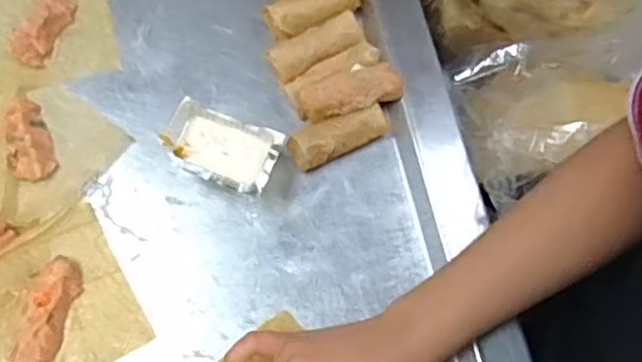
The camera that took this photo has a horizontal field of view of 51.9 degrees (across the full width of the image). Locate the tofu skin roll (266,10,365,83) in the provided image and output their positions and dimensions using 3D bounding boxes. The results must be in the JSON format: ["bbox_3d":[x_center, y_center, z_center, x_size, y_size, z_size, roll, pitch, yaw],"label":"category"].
[{"bbox_3d":[-0.003,-0.105,0.524,0.078,0.021,0.031,-32,74,-12],"label":"tofu skin roll"}]

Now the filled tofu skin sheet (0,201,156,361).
[{"bbox_3d":[-0.190,0.087,0.454,0.111,0.013,0.109,-30,74,-11],"label":"filled tofu skin sheet"}]

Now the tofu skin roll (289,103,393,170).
[{"bbox_3d":[0.014,-0.034,0.497,0.076,0.024,0.026,-25,73,-10],"label":"tofu skin roll"}]

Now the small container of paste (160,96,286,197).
[{"bbox_3d":[-0.072,-0.023,0.485,0.085,0.038,0.051,22,71,6],"label":"small container of paste"}]

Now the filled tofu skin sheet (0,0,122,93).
[{"bbox_3d":[-0.231,-0.130,0.534,0.114,0.016,0.114,-15,71,-7],"label":"filled tofu skin sheet"}]

